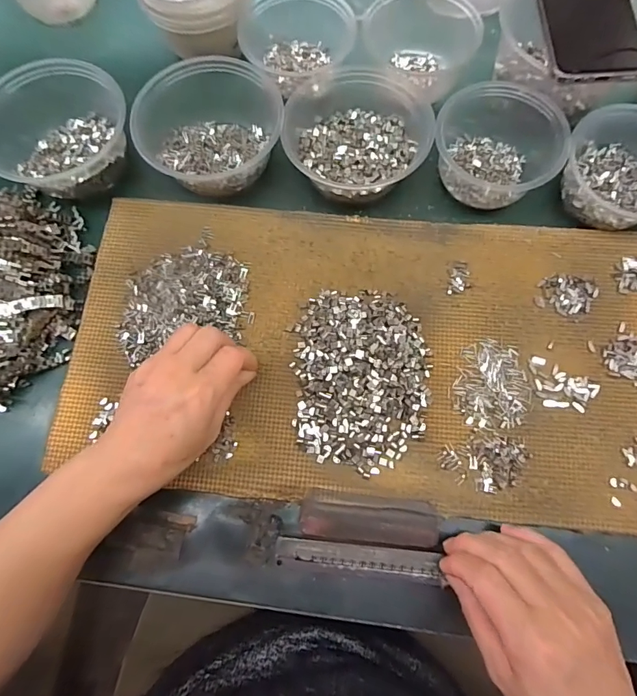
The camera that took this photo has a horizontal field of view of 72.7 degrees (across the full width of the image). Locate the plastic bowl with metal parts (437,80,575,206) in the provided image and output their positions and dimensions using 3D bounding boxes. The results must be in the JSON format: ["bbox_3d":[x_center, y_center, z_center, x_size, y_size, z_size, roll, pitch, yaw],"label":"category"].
[{"bbox_3d":[0.168,-0.193,0.410,0.111,0.054,0.102,0,75,1],"label":"plastic bowl with metal parts"}]

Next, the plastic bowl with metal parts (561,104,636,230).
[{"bbox_3d":[0.284,-0.163,0.399,0.103,0.050,0.115,-41,78,-9],"label":"plastic bowl with metal parts"}]

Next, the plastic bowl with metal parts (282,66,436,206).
[{"bbox_3d":[0.041,-0.212,0.419,0.133,0.053,0.143,0,75,1],"label":"plastic bowl with metal parts"}]

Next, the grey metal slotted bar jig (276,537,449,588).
[{"bbox_3d":[0.029,0.152,0.312,0.117,0.004,0.020,6,77,2],"label":"grey metal slotted bar jig"}]

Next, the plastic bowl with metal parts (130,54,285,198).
[{"bbox_3d":[-0.109,-0.217,0.416,0.134,0.064,0.141,0,75,1],"label":"plastic bowl with metal parts"}]

